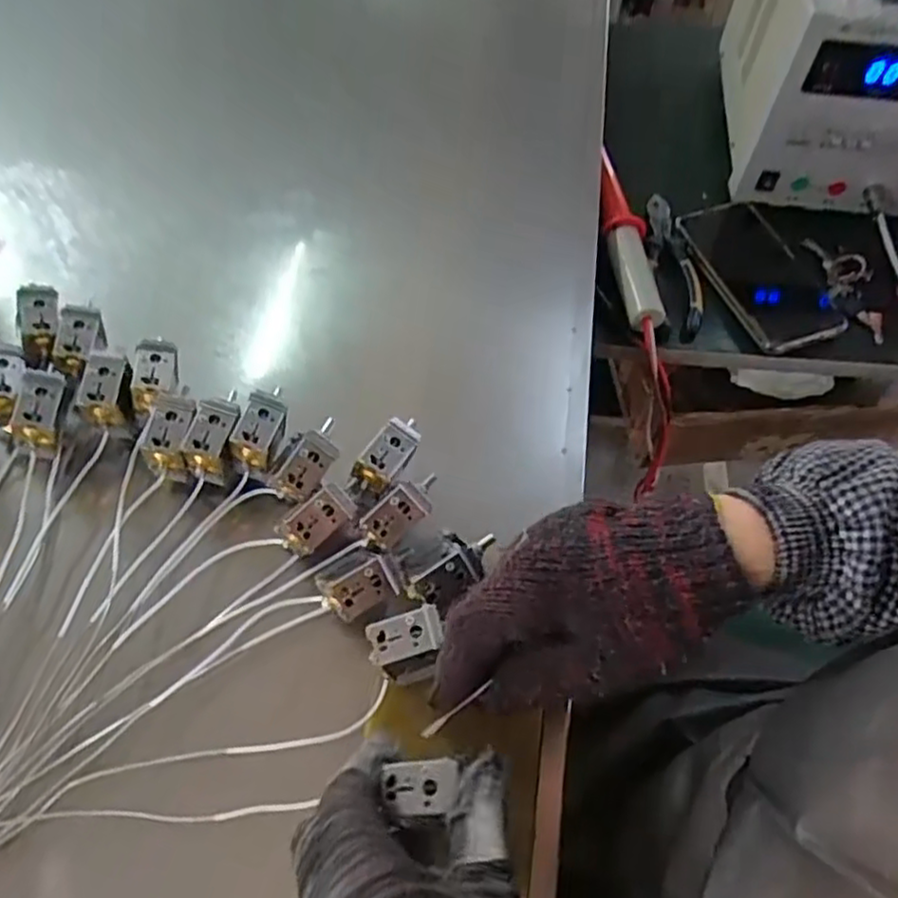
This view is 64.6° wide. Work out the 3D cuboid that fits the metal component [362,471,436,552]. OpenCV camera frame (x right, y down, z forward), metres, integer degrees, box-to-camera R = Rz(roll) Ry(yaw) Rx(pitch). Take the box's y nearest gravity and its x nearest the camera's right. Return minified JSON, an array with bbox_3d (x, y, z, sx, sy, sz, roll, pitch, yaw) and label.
[{"bbox_3d":[-0.027,0.035,0.408,0.052,0.020,0.024,-39,86,-12],"label":"metal component"}]

